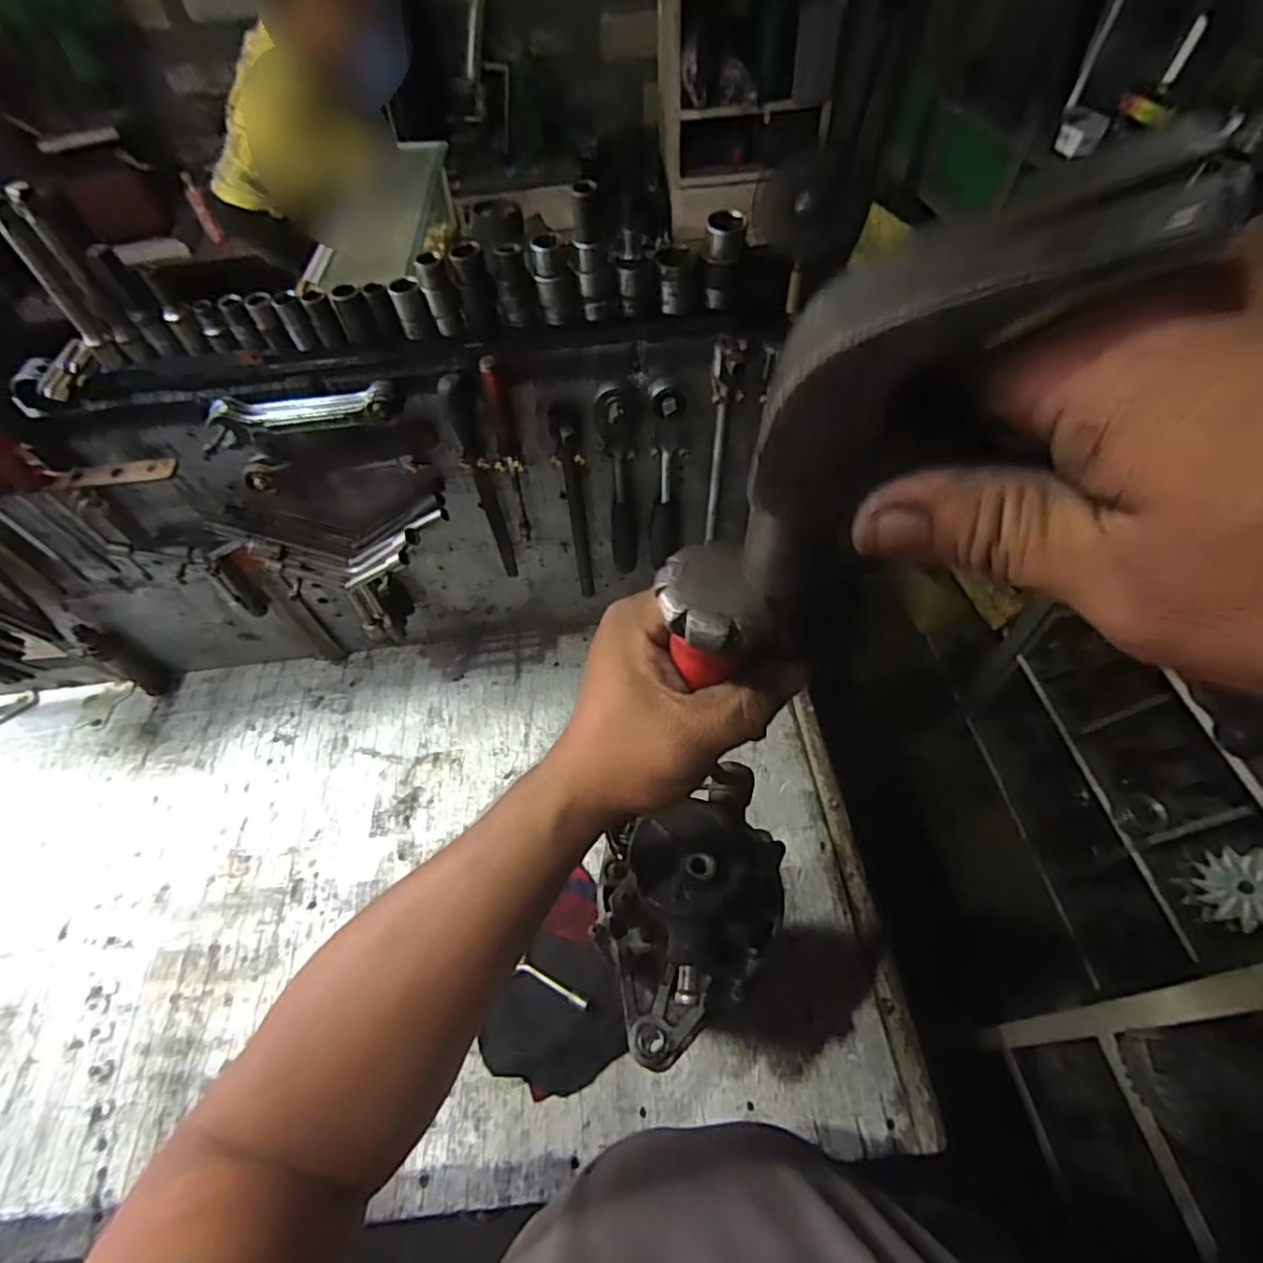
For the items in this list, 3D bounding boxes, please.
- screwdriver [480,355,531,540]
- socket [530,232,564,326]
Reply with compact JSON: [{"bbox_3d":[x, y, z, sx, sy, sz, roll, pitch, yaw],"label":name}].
[{"bbox_3d":[-0.114,-0.165,0.597,0.017,0.200,0.027,-6,54,-1],"label":"screwdriver"},{"bbox_3d":[-0.063,-0.277,0.490,0.024,0.059,0.022,-6,54,-1],"label":"socket"}]

